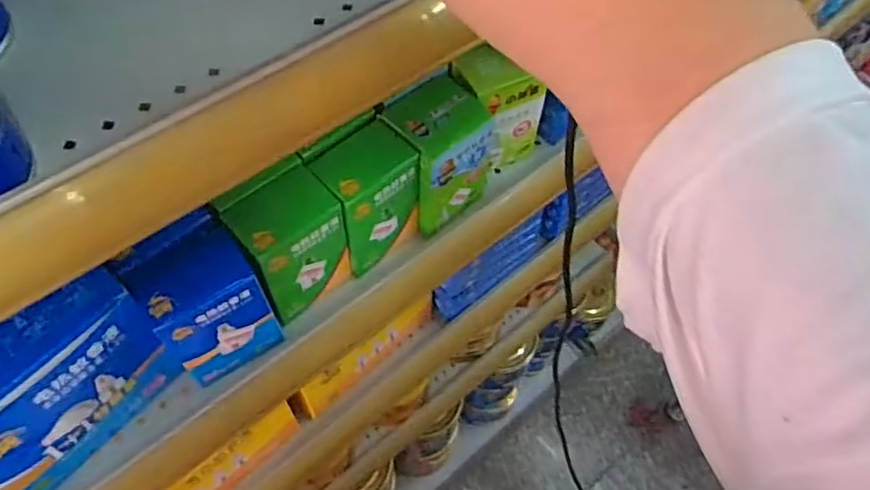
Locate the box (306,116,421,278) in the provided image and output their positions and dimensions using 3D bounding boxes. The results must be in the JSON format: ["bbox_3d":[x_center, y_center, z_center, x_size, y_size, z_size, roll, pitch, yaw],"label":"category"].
[{"bbox_3d":[-0.052,-0.037,0.488,0.069,0.098,0.059,-40,69,-23],"label":"box"}]

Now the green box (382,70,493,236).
[{"bbox_3d":[0.003,-0.072,0.507,0.064,0.099,0.061,-33,67,-20],"label":"green box"}]

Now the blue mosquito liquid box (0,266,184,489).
[{"bbox_3d":[-0.233,0.088,0.396,0.047,0.119,0.127,38,65,17],"label":"blue mosquito liquid box"}]

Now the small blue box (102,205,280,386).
[{"bbox_3d":[-0.157,0.037,0.438,0.069,0.093,0.071,-35,67,-21],"label":"small blue box"}]

